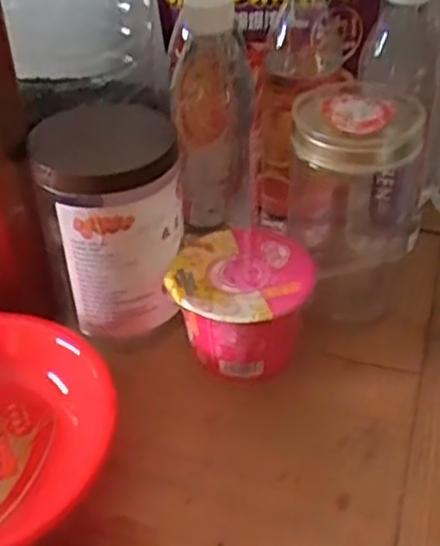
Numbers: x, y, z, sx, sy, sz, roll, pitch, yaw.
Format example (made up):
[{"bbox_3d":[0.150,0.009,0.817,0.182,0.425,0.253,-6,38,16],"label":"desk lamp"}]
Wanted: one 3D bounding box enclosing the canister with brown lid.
[{"bbox_3d":[-0.073,-0.041,0.531,0.092,0.147,0.084,-7,40,-7],"label":"canister with brown lid"}]

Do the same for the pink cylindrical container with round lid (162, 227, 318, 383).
[{"bbox_3d":[0.015,0.023,0.539,0.093,0.071,0.087,-1,40,1],"label":"pink cylindrical container with round lid"}]

